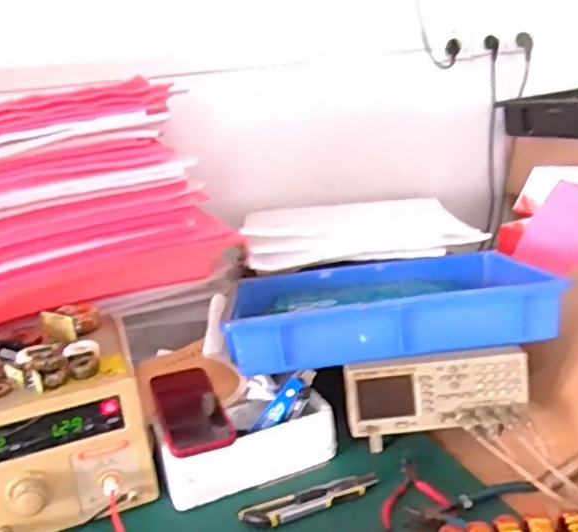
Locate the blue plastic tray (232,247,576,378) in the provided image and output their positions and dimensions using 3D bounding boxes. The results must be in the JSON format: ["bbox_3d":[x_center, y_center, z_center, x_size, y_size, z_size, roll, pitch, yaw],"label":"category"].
[{"bbox_3d":[0.141,0.039,0.882,0.430,0.070,0.280,-6,17,0],"label":"blue plastic tray"}]

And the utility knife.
[{"bbox_3d":[0.024,0.264,0.714,0.158,0.016,0.030,-12,18,-20],"label":"utility knife"}]

